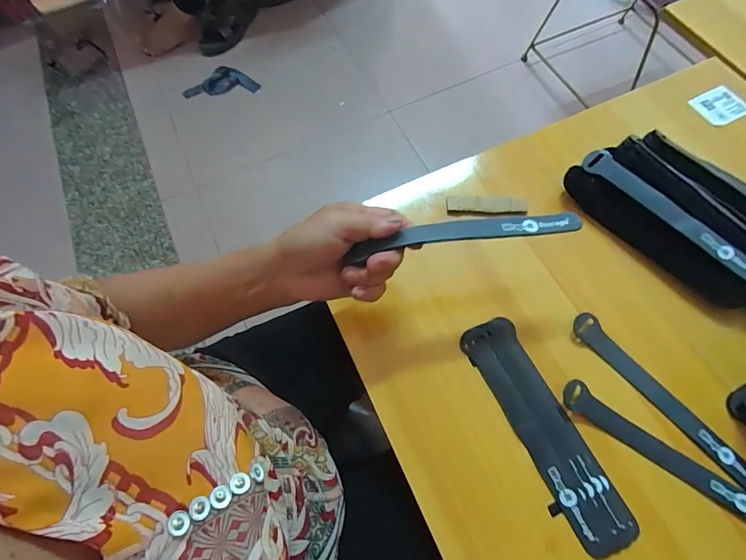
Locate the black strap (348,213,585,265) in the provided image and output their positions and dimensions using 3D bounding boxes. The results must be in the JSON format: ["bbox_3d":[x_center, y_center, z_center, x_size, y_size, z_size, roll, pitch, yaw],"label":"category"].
[{"bbox_3d":[0.075,-0.038,0.315,0.194,0.012,0.023,-8,67,-5],"label":"black strap"}]

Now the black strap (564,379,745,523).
[{"bbox_3d":[0.249,0.148,0.319,0.190,0.016,0.024,33,71,14],"label":"black strap"}]

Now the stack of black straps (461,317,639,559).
[{"bbox_3d":[0.148,0.128,0.336,0.049,0.013,0.199,-24,68,-9],"label":"stack of black straps"}]

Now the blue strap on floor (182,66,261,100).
[{"bbox_3d":[-0.483,-0.633,1.225,0.240,0.032,0.093,-4,67,0],"label":"blue strap on floor"}]

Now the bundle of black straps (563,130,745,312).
[{"bbox_3d":[0.337,-0.069,0.394,0.249,0.046,0.139,40,73,17],"label":"bundle of black straps"}]

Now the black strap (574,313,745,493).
[{"bbox_3d":[0.259,0.106,0.339,0.024,0.009,0.192,-37,71,-14],"label":"black strap"}]

